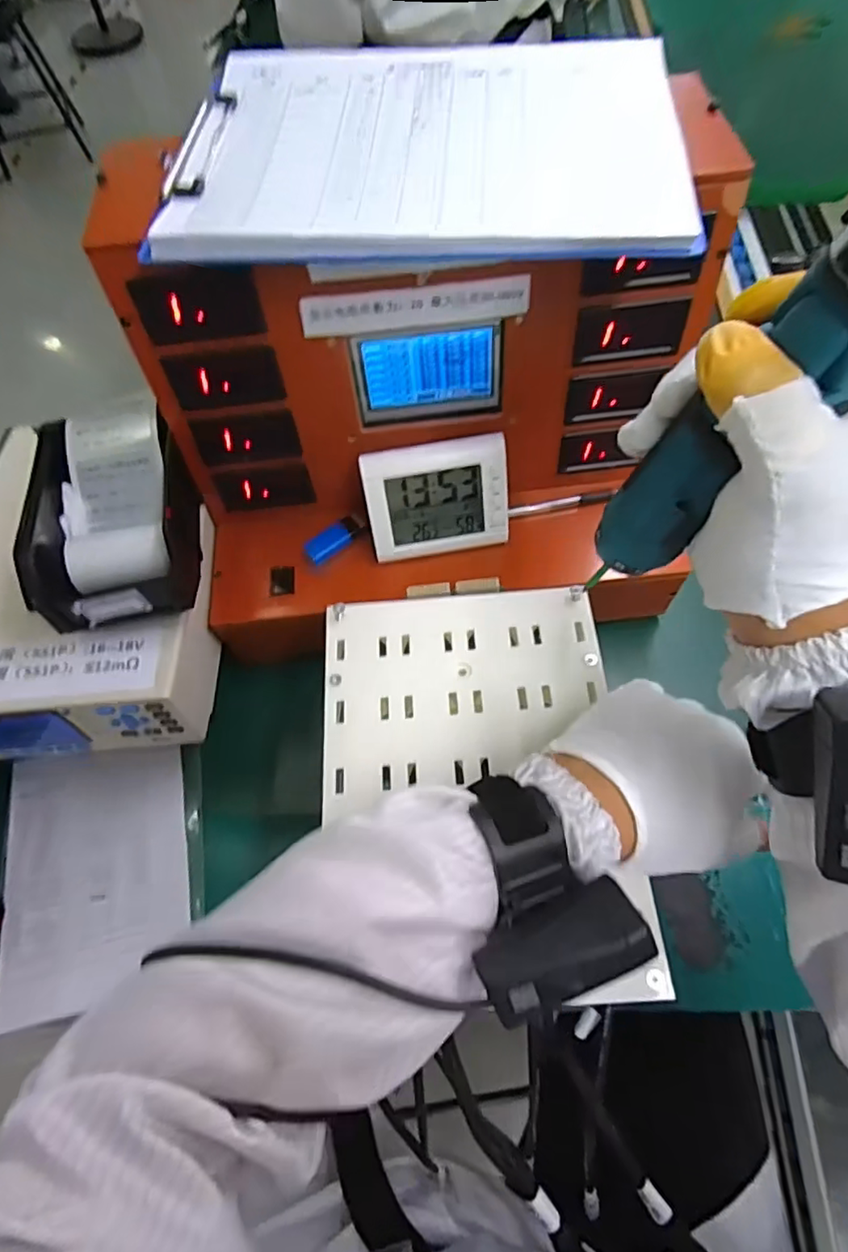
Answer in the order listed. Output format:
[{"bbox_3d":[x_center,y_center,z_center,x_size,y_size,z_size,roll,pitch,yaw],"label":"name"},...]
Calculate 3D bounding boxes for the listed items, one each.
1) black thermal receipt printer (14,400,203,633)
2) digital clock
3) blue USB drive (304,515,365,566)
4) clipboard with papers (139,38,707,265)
[{"bbox_3d":[-0.233,-0.088,0.459,0.106,0.068,0.187,-11,63,-3],"label":"black thermal receipt printer"},{"bbox_3d":[0.009,-0.101,0.478,0.111,0.091,0.025,-8,37,-2],"label":"digital clock"},{"bbox_3d":[-0.076,-0.075,0.508,0.053,0.012,0.023,-37,67,-15],"label":"blue USB drive"},{"bbox_3d":[0.002,-0.304,0.377,0.302,0.020,0.233,4,63,5],"label":"clipboard with papers"}]

